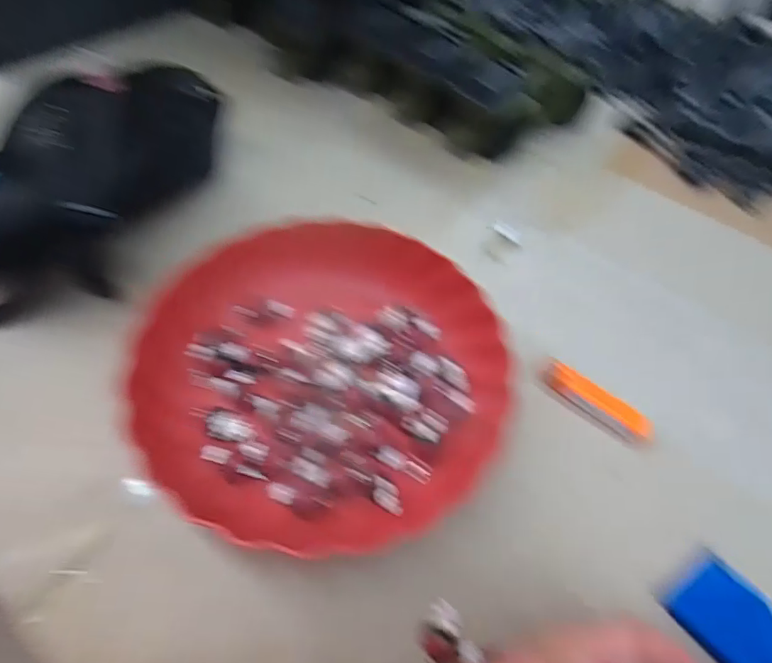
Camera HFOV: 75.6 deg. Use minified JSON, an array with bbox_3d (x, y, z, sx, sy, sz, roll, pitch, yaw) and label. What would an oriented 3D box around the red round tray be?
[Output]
[{"bbox_3d":[-0.042,0.022,0.348,0.248,0.046,0.234,3,55,-4],"label":"red round tray"}]

